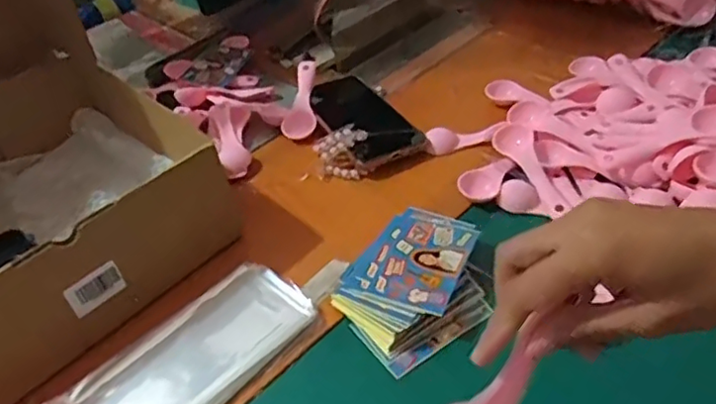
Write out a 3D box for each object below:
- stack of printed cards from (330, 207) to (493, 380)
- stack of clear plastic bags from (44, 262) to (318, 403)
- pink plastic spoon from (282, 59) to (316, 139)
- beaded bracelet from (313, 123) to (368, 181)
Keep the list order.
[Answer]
[{"bbox_3d":[0.048,0.063,0.468,0.103,0.029,0.128,23,50,29],"label":"stack of printed cards"},{"bbox_3d":[-0.125,0.118,0.442,0.088,0.017,0.190,29,53,33],"label":"stack of clear plastic bags"},{"bbox_3d":[-0.060,-0.116,0.664,0.035,0.016,0.111,0,56,8],"label":"pink plastic spoon"},{"bbox_3d":[-0.016,-0.050,0.596,0.053,0.033,0.047,-9,42,-2],"label":"beaded bracelet"}]

